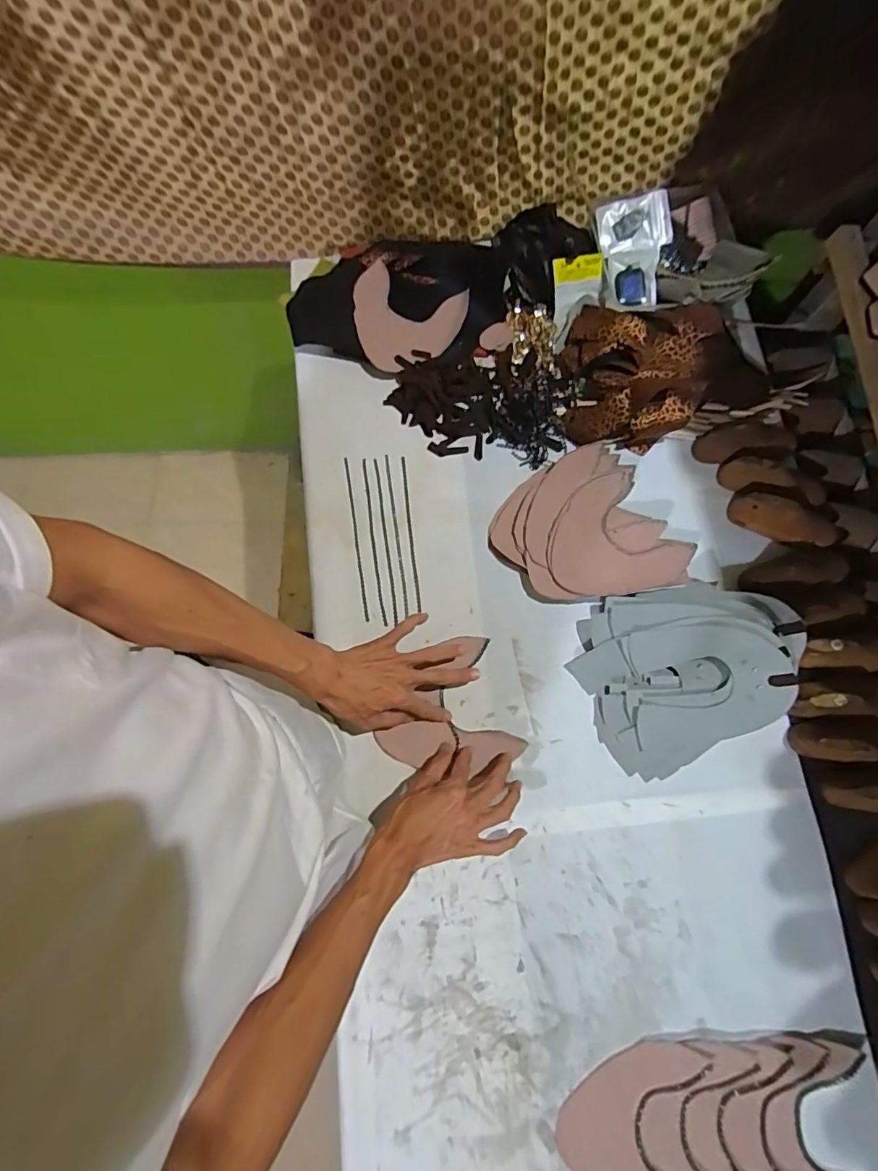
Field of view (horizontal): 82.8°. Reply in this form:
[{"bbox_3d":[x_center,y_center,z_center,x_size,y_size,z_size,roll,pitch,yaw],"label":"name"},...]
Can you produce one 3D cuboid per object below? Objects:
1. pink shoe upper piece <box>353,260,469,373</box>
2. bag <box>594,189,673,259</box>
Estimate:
[{"bbox_3d":[-0.055,-0.382,0.720,0.153,0.023,0.148,23,77,7],"label":"pink shoe upper piece"},{"bbox_3d":[0.277,-0.507,0.708,0.099,0.016,0.075,-13,99,6],"label":"bag"}]

